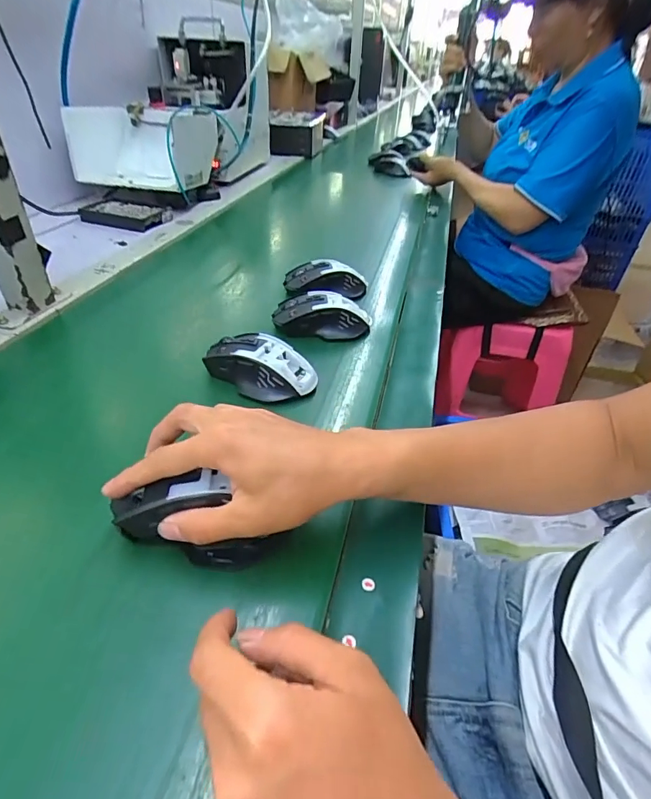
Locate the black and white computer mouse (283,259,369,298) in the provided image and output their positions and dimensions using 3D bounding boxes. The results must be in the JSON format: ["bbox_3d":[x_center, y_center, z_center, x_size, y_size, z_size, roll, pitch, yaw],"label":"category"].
[{"bbox_3d":[0.003,-0.162,0.612,0.114,0.040,0.062,1,38,-5],"label":"black and white computer mouse"}]

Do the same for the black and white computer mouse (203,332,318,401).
[{"bbox_3d":[-0.065,-0.034,0.447,0.113,0.039,0.067,17,40,17],"label":"black and white computer mouse"}]

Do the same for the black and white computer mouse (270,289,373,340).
[{"bbox_3d":[-0.002,-0.101,0.537,0.116,0.039,0.060,-1,38,-5],"label":"black and white computer mouse"}]

